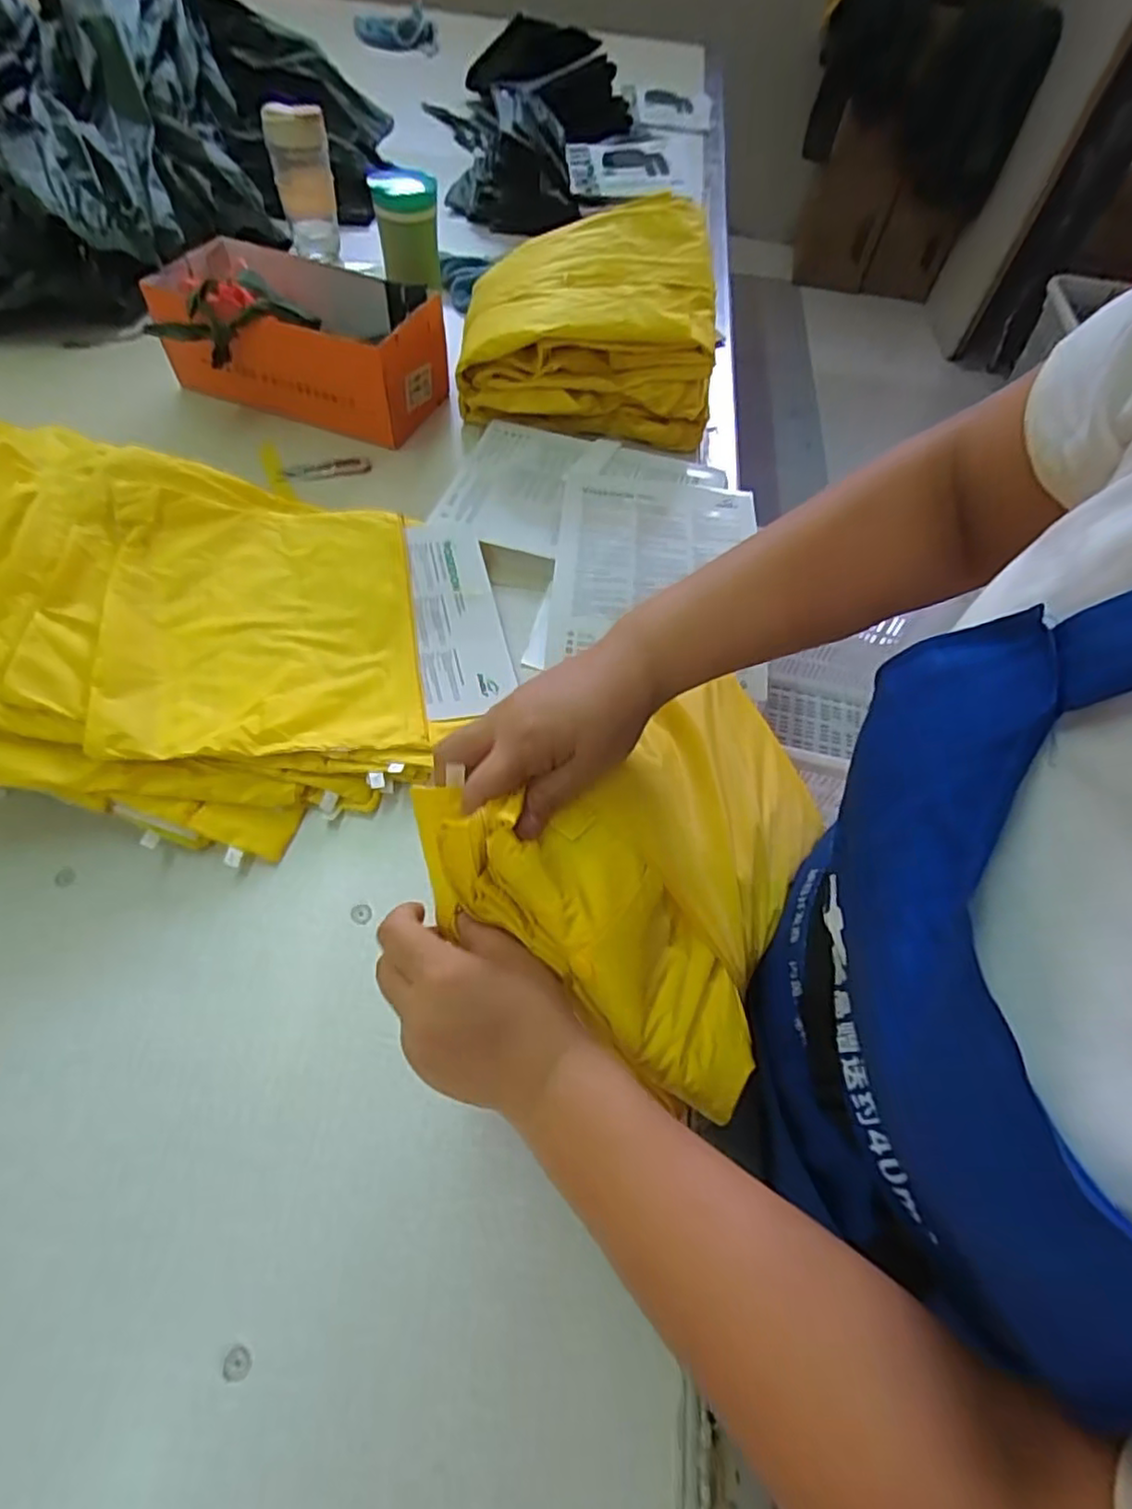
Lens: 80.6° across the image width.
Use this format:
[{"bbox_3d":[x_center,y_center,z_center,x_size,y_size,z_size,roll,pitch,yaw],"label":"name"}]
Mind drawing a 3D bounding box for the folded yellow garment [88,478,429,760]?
[{"bbox_3d":[-0.253,-0.118,0.572,0.237,0.030,0.261,-2,62,-21],"label":"folded yellow garment"}]

